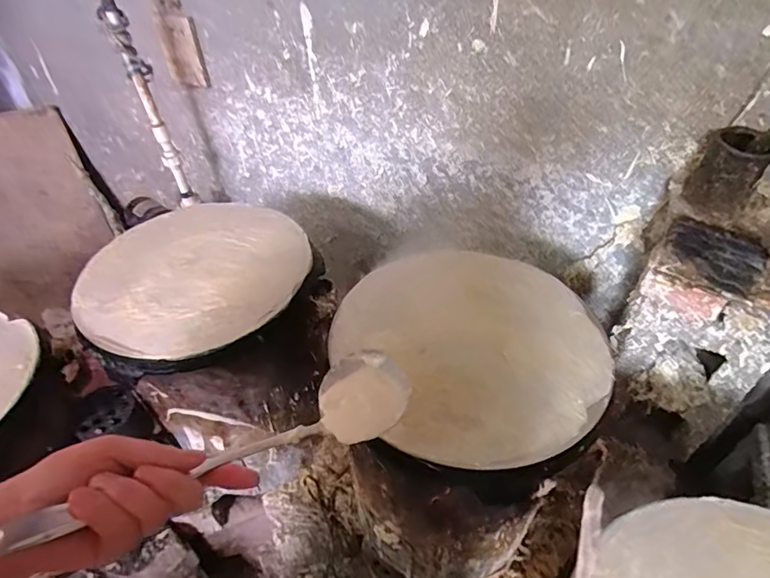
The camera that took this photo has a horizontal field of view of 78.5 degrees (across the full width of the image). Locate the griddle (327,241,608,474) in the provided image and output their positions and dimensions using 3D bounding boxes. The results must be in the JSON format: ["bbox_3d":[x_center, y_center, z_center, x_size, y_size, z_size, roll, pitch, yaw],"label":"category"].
[{"bbox_3d":[0.129,0.061,0.649,0.349,0.040,0.342,-2,43,1],"label":"griddle"}]

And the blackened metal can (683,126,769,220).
[{"bbox_3d":[0.526,-0.185,0.717,0.077,0.129,0.077,15,46,18],"label":"blackened metal can"}]

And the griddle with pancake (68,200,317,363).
[{"bbox_3d":[-0.317,-0.038,0.793,0.358,0.020,0.347,-23,47,-20],"label":"griddle with pancake"}]

